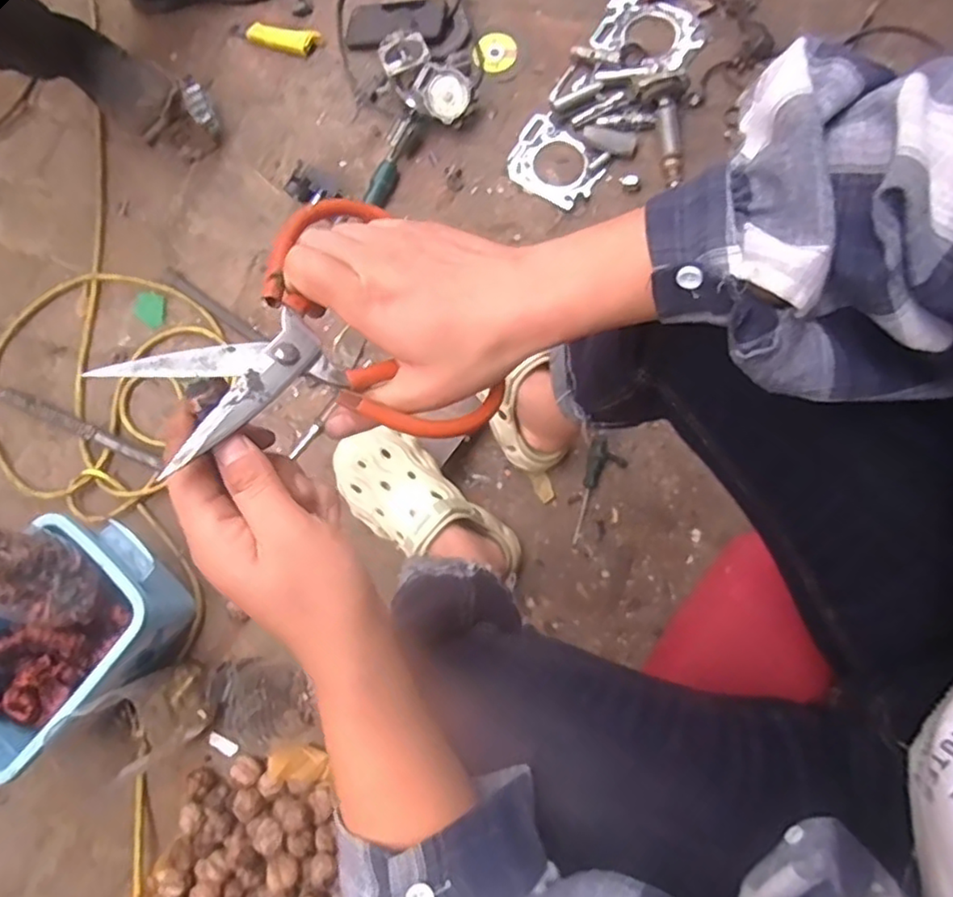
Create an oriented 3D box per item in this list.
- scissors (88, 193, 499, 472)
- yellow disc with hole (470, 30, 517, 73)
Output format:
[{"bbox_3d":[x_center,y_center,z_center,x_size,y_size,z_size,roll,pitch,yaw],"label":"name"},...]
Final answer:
[{"bbox_3d":[-0.083,-0.046,0.319,0.166,0.010,0.144,-33,87,-33],"label":"scissors"},{"bbox_3d":[0.030,-0.588,0.954,0.059,0.009,0.057,1,102,6],"label":"yellow disc with hole"}]

